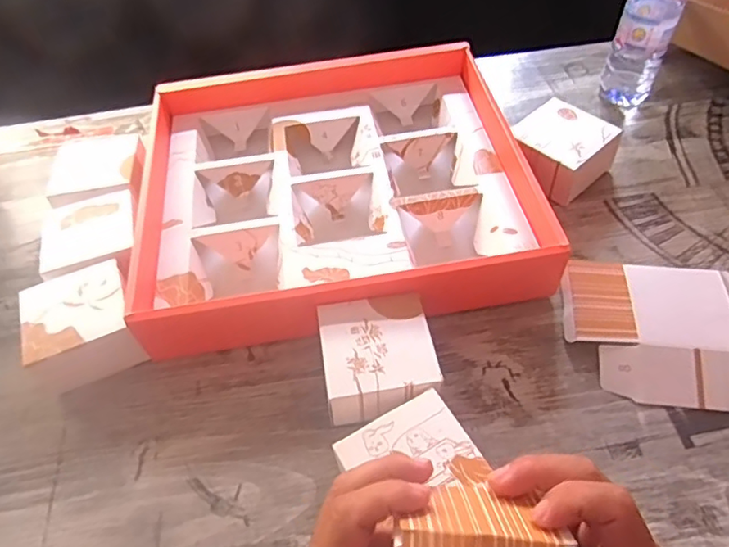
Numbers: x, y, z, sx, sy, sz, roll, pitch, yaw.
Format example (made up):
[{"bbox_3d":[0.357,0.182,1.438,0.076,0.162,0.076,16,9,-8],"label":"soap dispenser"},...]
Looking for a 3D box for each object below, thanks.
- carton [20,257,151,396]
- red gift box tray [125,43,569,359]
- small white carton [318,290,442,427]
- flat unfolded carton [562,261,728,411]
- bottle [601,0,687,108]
[{"bbox_3d":[-0.251,0.045,0.495,0.099,0.056,0.088,-19,54,-9],"label":"carton"},{"bbox_3d":[-0.035,-0.097,0.580,0.369,0.065,0.336,-8,53,-1],"label":"red gift box tray"},{"bbox_3d":[0.012,0.071,0.456,0.085,0.054,0.089,-8,53,-3],"label":"small white carton"},{"bbox_3d":[0.276,0.049,0.473,0.196,0.022,0.127,4,54,8],"label":"flat unfolded carton"},{"bbox_3d":[0.320,-0.280,0.628,0.060,0.181,0.057,21,58,19],"label":"bottle"}]

